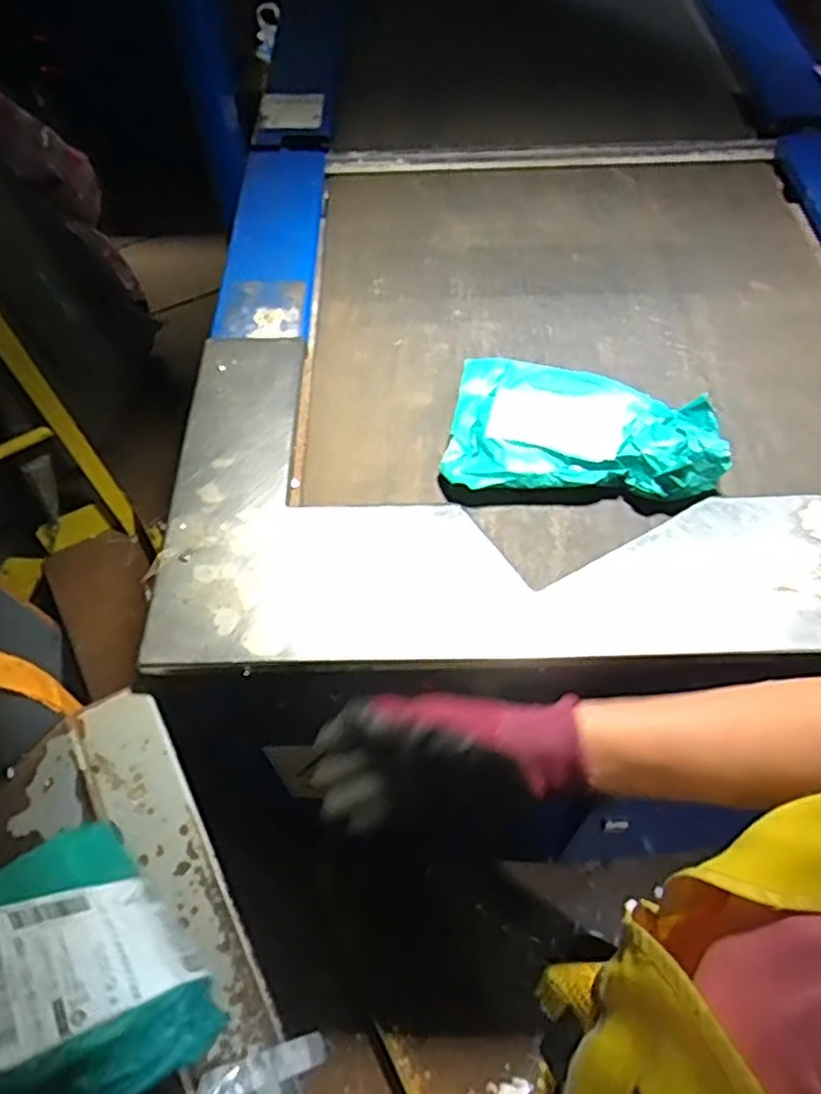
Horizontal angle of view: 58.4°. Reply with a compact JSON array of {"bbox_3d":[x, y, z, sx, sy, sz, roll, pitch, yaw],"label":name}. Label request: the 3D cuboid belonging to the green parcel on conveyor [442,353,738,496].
[{"bbox_3d":[0.173,-0.119,0.735,0.257,0.051,0.180,9,58,8],"label":"green parcel on conveyor"}]

